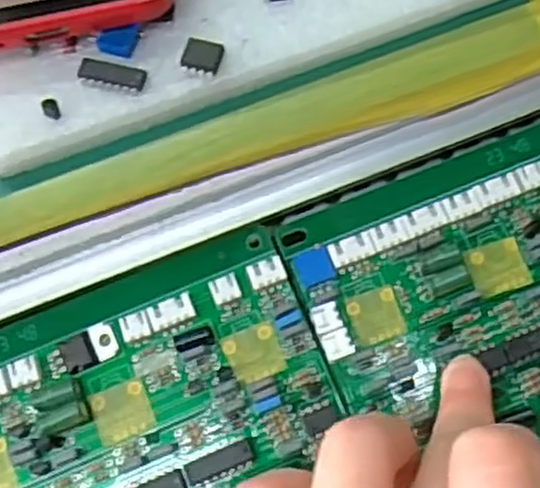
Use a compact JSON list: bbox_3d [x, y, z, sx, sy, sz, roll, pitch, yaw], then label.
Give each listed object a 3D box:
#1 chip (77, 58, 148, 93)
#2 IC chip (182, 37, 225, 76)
[{"bbox_3d":[-0.045,-0.048,0.219,0.020,0.004,0.007,14,75,5],"label":"chip"},{"bbox_3d":[-0.019,-0.053,0.221,0.011,0.006,0.011,11,75,4],"label":"IC chip"}]

